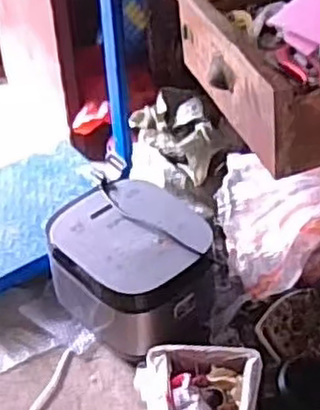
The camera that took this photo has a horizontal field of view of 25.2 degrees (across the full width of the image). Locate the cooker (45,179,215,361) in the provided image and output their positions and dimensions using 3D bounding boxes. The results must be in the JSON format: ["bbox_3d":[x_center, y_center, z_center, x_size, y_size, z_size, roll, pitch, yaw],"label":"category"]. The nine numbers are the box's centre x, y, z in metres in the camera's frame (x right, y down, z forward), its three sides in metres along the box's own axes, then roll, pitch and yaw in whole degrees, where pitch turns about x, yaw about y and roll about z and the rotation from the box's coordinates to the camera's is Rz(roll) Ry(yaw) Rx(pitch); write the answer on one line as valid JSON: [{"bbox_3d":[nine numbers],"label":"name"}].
[{"bbox_3d":[-0.037,0.137,1.427,0.323,0.239,0.248,30,53,31],"label":"cooker"}]

